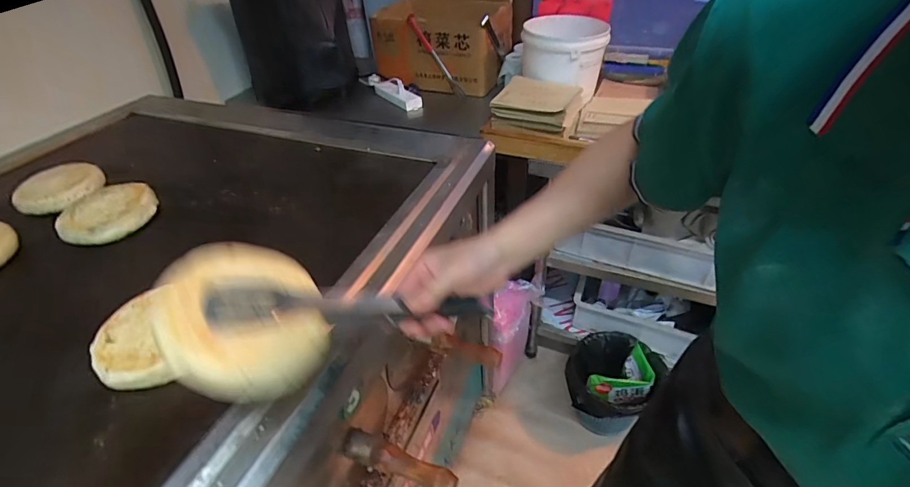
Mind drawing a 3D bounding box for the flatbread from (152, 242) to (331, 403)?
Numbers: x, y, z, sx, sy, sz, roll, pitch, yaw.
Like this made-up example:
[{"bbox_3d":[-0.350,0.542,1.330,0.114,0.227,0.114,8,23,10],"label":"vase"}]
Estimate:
[{"bbox_3d":[-0.163,0.053,0.330,0.113,0.019,0.133,0,49,-36],"label":"flatbread"}]

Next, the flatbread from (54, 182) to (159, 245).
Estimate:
[{"bbox_3d":[-0.523,-0.048,0.637,0.121,0.029,0.121,-3,40,2],"label":"flatbread"}]

